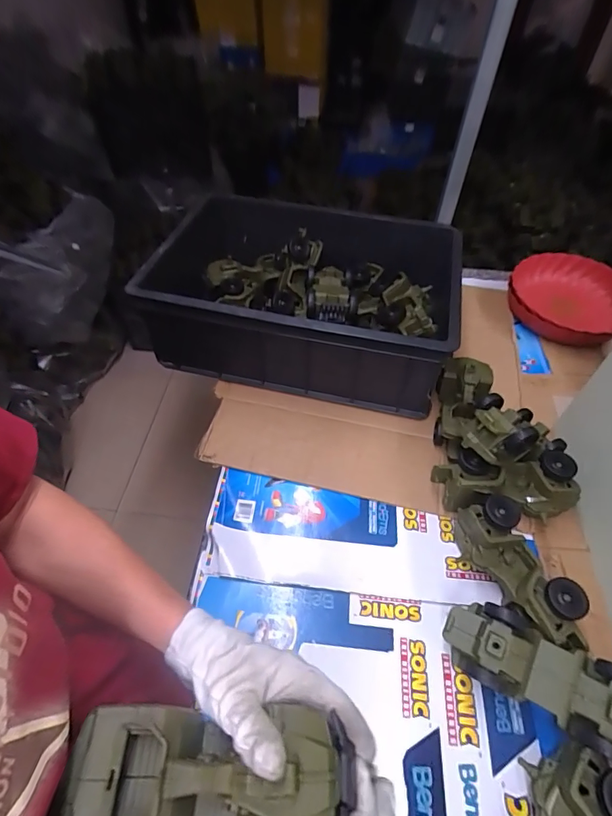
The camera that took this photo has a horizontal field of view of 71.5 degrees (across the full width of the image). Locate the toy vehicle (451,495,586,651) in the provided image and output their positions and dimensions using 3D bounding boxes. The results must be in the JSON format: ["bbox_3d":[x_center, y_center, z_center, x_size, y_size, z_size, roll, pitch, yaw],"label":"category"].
[{"bbox_3d":[0.261,0.209,0.533,0.081,0.078,0.176,-17,55,-13],"label":"toy vehicle"}]

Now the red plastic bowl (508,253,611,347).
[{"bbox_3d":[0.547,-0.229,0.882,0.234,0.071,0.228,1,53,-1],"label":"red plastic bowl"}]

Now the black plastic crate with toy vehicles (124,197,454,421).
[{"bbox_3d":[-0.027,-0.222,0.812,0.579,0.183,0.382,12,54,8],"label":"black plastic crate with toy vehicles"}]

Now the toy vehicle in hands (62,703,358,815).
[{"bbox_3d":[-0.062,0.255,0.284,0.182,0.069,0.089,4,50,-3],"label":"toy vehicle in hands"}]

